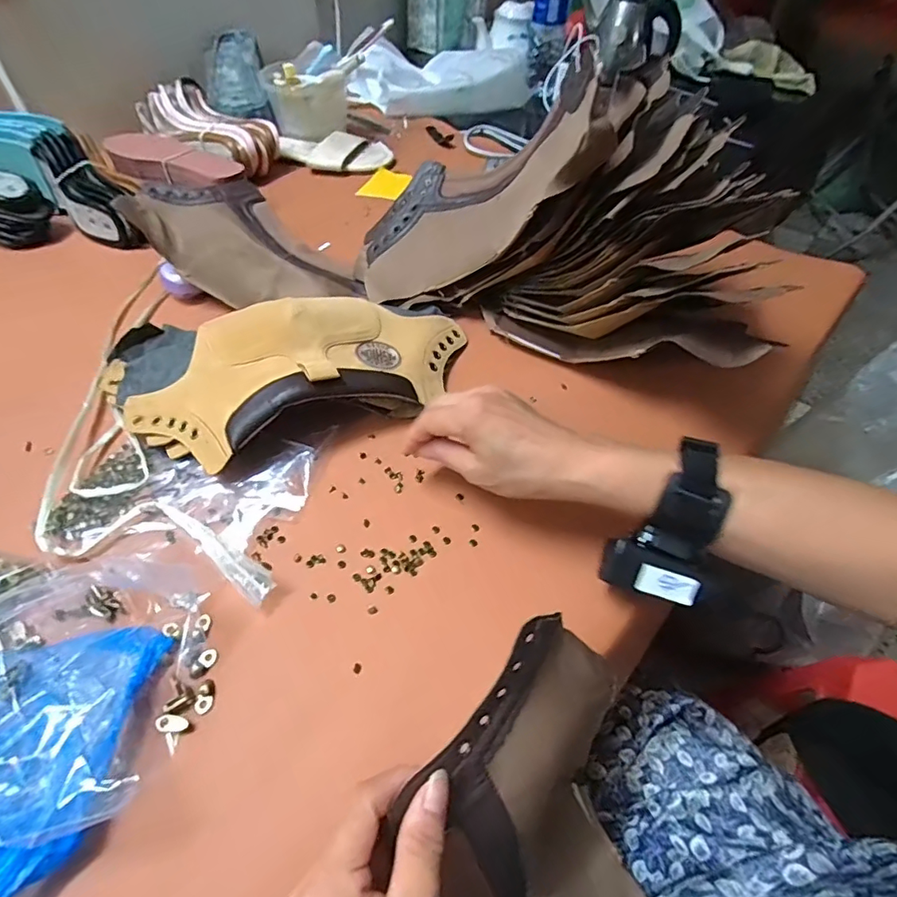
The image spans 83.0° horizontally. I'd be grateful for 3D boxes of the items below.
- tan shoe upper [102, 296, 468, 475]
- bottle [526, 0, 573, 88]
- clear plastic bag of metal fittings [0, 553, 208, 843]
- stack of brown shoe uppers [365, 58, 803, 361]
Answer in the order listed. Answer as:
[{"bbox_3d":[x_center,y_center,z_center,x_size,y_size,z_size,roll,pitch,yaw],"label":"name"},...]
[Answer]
[{"bbox_3d":[-0.142,-0.069,0.425,0.319,0.055,0.172,-4,51,-4],"label":"tan shoe upper"},{"bbox_3d":[0.187,-0.785,0.933,0.069,0.191,0.061,4,51,3],"label":"bottle"},{"bbox_3d":[-0.264,0.126,0.295,0.212,0.032,0.162,1,51,1],"label":"clear plastic bag of metal fittings"},{"bbox_3d":[0.084,-0.193,0.448,0.389,0.190,0.142,31,57,20],"label":"stack of brown shoe uppers"}]

